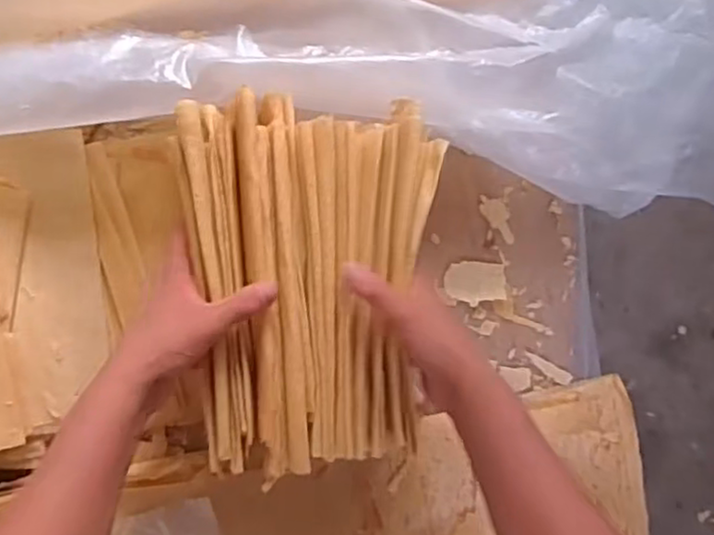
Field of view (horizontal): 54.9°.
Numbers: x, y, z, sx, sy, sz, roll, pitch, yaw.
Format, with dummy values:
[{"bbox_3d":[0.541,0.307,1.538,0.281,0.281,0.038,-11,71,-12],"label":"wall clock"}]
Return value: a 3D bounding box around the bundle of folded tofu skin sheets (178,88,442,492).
[{"bbox_3d":[-0.029,0.012,0.533,0.187,0.037,0.281,-5,93,-6],"label":"bundle of folded tofu skin sheets"}]

